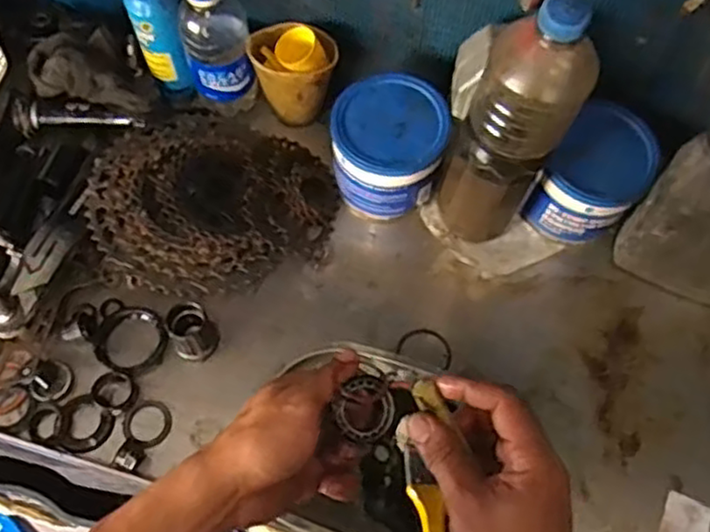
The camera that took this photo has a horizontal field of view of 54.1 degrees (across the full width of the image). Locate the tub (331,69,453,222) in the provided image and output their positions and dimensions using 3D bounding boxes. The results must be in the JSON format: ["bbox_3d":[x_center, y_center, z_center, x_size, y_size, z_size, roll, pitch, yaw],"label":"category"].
[{"bbox_3d":[0.032,-0.105,0.651,0.098,0.103,0.103,0,64,-1],"label":"tub"}]

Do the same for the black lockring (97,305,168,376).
[{"bbox_3d":[-0.196,0.063,0.606,0.065,0.012,0.057,30,67,13],"label":"black lockring"}]

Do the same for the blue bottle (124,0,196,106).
[{"bbox_3d":[-0.181,-0.216,0.655,0.048,0.142,0.039,31,67,14],"label":"blue bottle"}]

